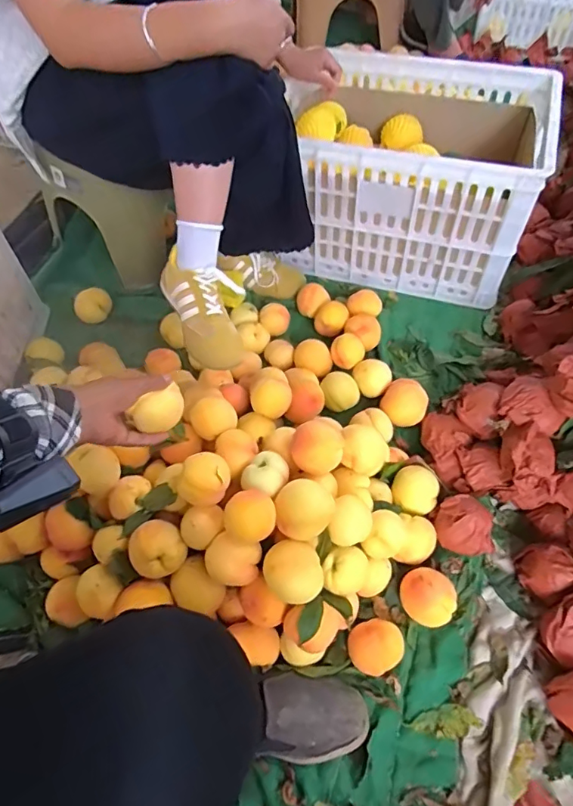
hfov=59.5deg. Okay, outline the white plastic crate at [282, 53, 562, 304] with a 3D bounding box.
[{"bbox_3d":[0.248,-0.482,1.040,0.475,0.306,0.393,10,62,7],"label":"white plastic crate"}]

